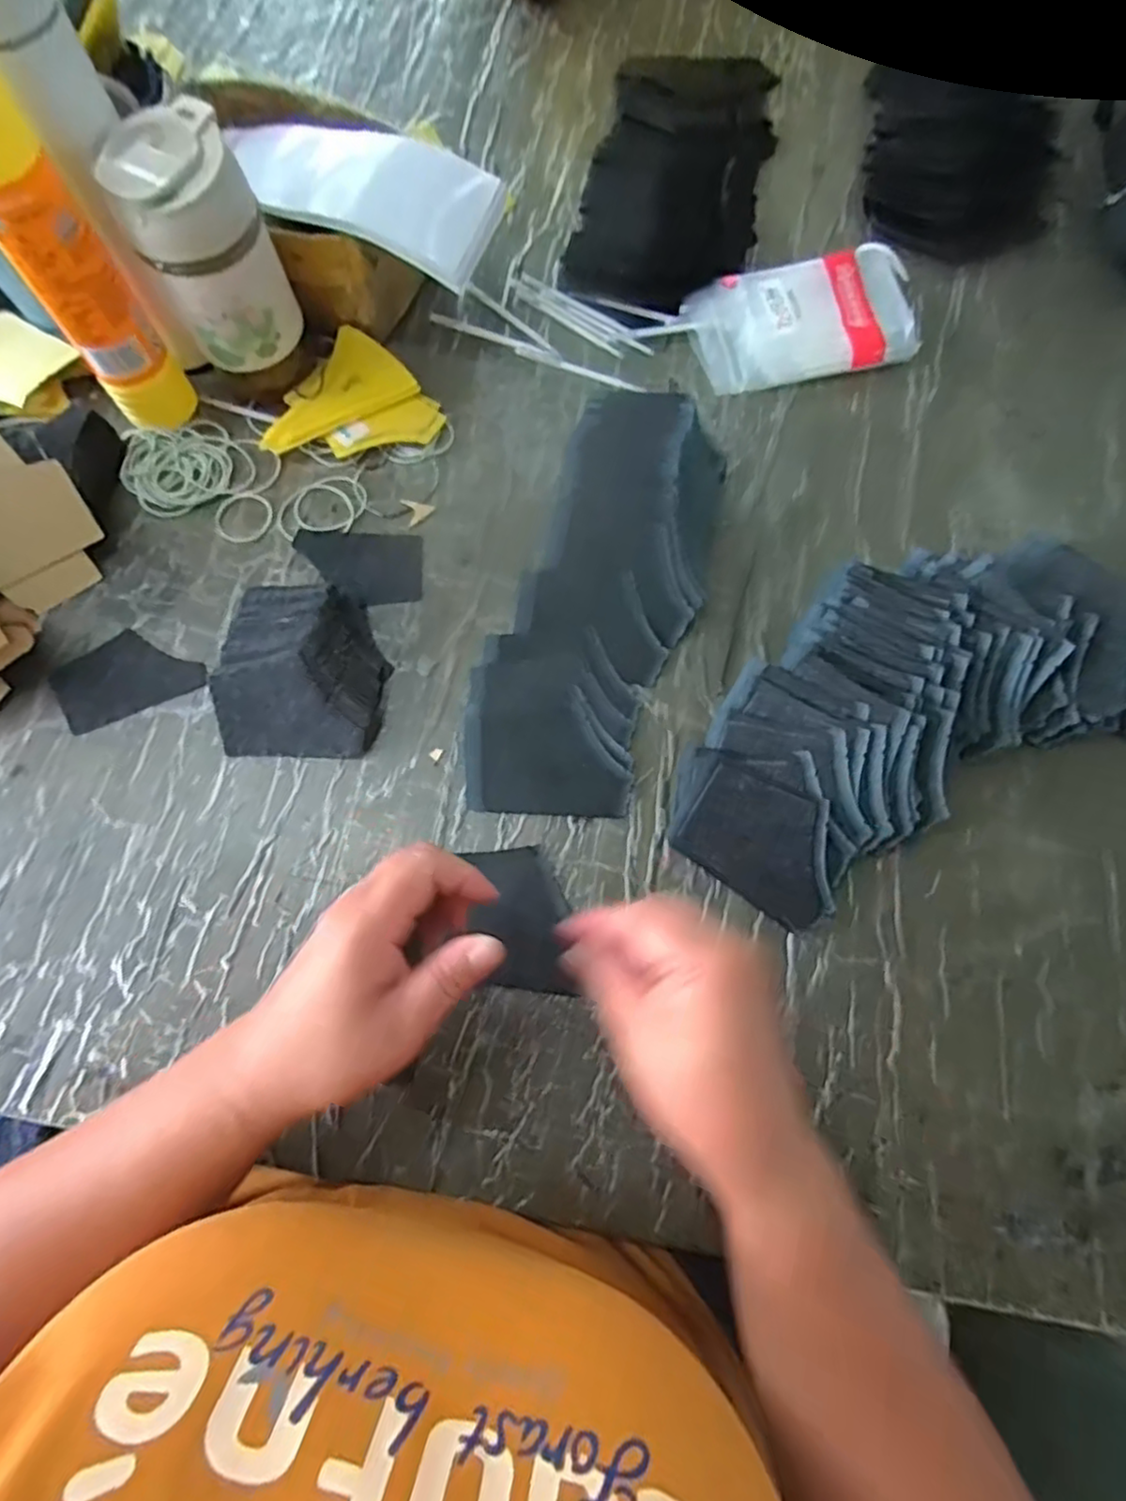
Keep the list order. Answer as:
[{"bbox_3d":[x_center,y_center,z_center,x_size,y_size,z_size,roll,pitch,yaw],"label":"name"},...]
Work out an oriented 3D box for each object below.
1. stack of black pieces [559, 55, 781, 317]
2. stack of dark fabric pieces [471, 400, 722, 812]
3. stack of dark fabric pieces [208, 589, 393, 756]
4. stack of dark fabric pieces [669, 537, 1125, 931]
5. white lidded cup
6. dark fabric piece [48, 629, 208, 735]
[{"bbox_3d":[0.102,-0.510,0.596,0.148,0.033,0.304,12,70,6],"label":"stack of black pieces"},{"bbox_3d":[0.024,-0.099,0.445,0.119,0.058,0.289,20,71,8],"label":"stack of dark fabric pieces"},{"bbox_3d":[-0.172,-0.054,0.441,0.101,0.037,0.111,0,70,1],"label":"stack of dark fabric pieces"},{"bbox_3d":[0.206,-0.030,0.417,0.309,0.055,0.164,-29,72,-10],"label":"stack of dark fabric pieces"},{"bbox_3d":[-0.236,-0.329,0.458,0.081,0.143,0.073,-22,73,-8],"label":"white lidded cup"},{"bbox_3d":[-0.300,-0.051,0.461,0.090,0.005,0.062,-30,72,-10],"label":"dark fabric piece"}]

